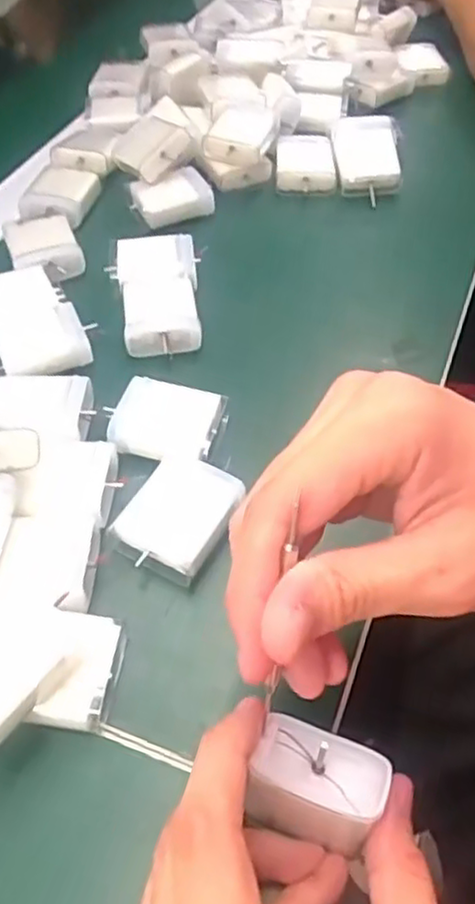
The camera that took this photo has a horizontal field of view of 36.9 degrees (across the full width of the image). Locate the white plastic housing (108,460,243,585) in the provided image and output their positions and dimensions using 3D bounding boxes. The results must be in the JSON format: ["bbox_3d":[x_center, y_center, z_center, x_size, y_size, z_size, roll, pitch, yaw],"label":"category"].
[{"bbox_3d":[-0.027,0.028,0.318,0.044,0.020,0.049,22,54,20],"label":"white plastic housing"}]

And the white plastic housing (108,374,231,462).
[{"bbox_3d":[-0.034,-0.015,0.351,0.052,0.012,0.040,11,51,12],"label":"white plastic housing"}]

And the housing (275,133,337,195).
[{"bbox_3d":[0.049,-0.206,0.510,0.041,0.014,0.061,0,49,3],"label":"housing"}]

